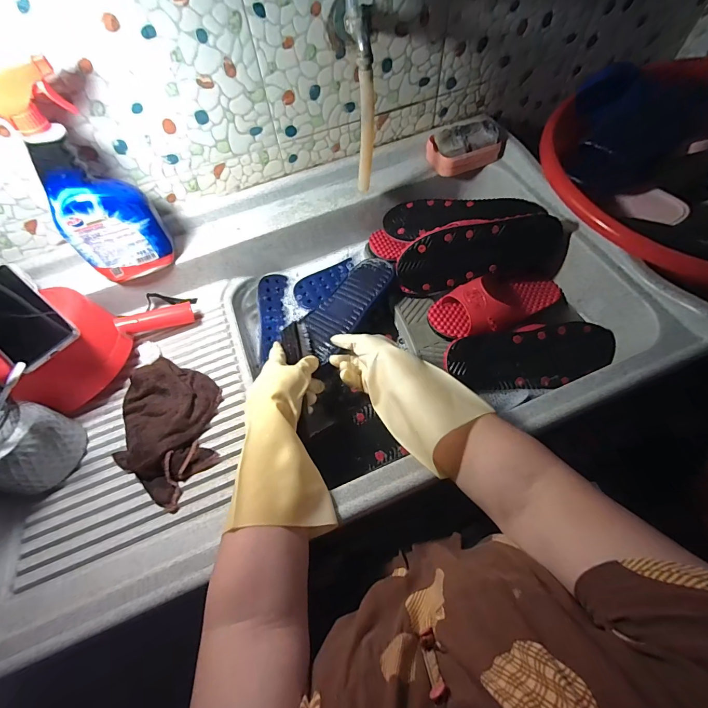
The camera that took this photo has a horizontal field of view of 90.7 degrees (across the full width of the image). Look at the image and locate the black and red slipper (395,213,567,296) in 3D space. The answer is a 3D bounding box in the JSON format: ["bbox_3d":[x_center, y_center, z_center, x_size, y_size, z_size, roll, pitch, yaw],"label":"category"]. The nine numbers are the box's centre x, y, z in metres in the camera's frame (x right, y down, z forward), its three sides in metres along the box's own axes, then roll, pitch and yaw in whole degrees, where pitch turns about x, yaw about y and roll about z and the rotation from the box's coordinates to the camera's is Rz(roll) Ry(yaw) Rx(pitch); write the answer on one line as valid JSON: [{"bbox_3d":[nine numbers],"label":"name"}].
[{"bbox_3d":[0.211,-0.162,0.591,0.280,0.140,0.070,-10,40,0],"label":"black and red slipper"}]

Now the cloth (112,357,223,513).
[{"bbox_3d":[-0.253,0.094,0.482,0.176,0.045,0.149,34,69,20],"label":"cloth"}]

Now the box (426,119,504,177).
[{"bbox_3d":[0.201,-0.379,0.638,0.122,0.054,0.067,-18,62,-5],"label":"box"}]

